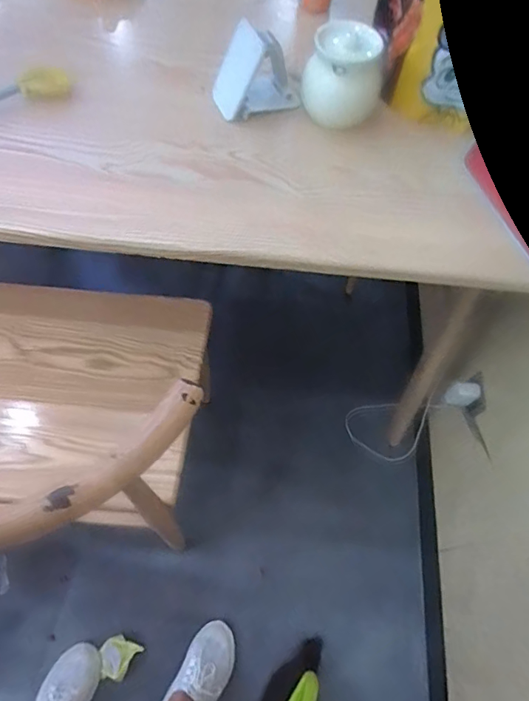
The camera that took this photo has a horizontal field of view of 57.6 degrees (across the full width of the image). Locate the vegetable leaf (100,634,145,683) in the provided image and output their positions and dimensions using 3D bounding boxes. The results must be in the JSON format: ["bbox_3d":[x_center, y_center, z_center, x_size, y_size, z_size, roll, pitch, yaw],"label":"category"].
[{"bbox_3d":[-0.308,0.636,1.000,0.074,0.015,0.077,30,65,11],"label":"vegetable leaf"}]

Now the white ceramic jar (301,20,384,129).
[{"bbox_3d":[0.111,-0.380,0.656,0.102,0.119,0.104,2,63,-3],"label":"white ceramic jar"}]

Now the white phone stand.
[{"bbox_3d":[-0.014,-0.388,0.659,0.111,0.101,0.072,-21,66,-14],"label":"white phone stand"}]

